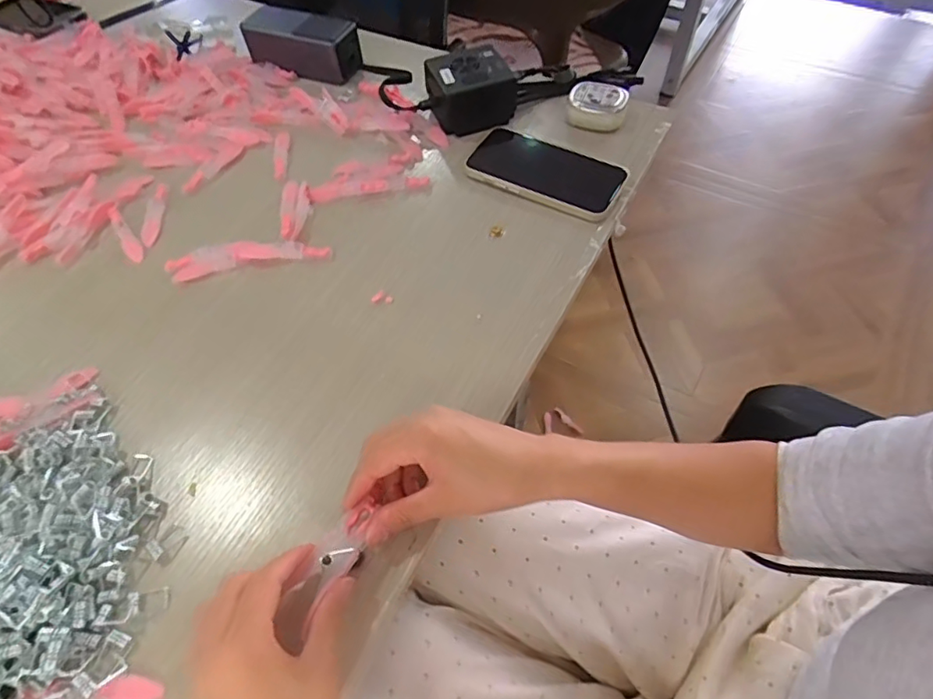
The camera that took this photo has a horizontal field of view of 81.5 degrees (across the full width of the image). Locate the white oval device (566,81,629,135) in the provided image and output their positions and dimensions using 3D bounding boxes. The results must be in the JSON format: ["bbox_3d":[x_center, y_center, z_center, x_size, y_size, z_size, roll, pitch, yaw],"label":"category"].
[{"bbox_3d":[0.134,-0.249,0.553,0.056,0.034,0.037,17,59,13],"label":"white oval device"}]

